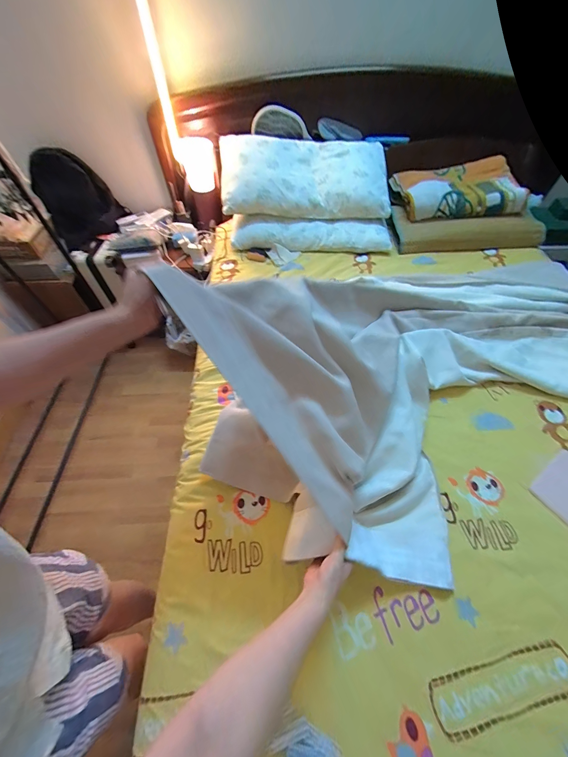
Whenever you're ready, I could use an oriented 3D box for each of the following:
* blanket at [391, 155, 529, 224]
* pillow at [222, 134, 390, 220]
[{"bbox_3d":[0.789,-0.857,1.254,0.534,0.112,0.318,-7,58,-5],"label":"blanket"},{"bbox_3d":[0.086,-0.862,1.189,0.702,0.185,0.380,-7,58,-5],"label":"pillow"}]

